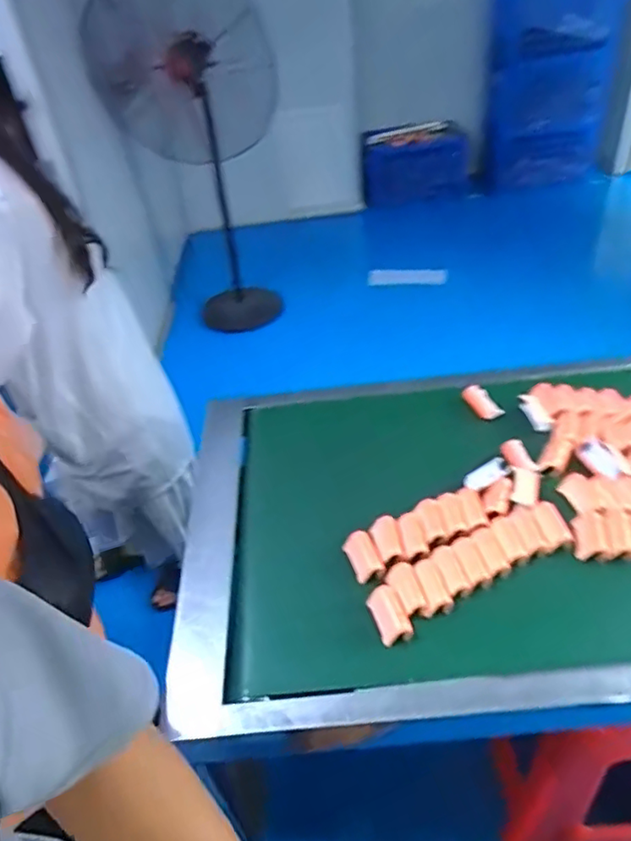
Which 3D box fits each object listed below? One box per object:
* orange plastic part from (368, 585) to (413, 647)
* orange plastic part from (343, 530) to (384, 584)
[{"bbox_3d":[0.103,0.272,0.829,0.041,0.023,0.079,-19,39,-9],"label":"orange plastic part"},{"bbox_3d":[0.073,0.209,0.910,0.042,0.024,0.078,-19,39,-9],"label":"orange plastic part"}]

